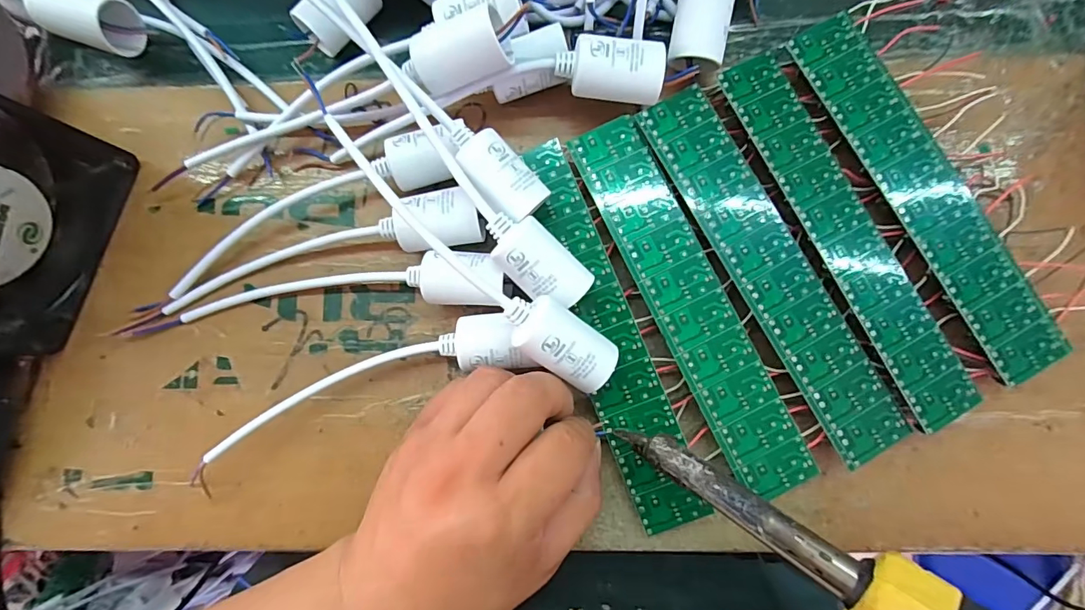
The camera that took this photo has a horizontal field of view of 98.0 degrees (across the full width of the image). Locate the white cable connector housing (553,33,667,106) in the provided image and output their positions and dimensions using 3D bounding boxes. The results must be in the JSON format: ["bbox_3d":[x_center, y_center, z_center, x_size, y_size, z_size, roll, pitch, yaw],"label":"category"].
[{"bbox_3d":[0.033,-0.115,0.234,0.052,0.023,0.026,4,86,3],"label":"white cable connector housing"}]

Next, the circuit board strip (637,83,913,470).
[{"bbox_3d":[0.115,-0.019,0.235,0.039,0.004,0.200,-30,85,0],"label":"circuit board strip"}]

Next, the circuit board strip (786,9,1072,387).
[{"bbox_3d":[0.193,-0.057,0.244,0.038,0.019,0.199,-29,85,0],"label":"circuit board strip"}]

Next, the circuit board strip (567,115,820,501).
[{"bbox_3d":[0.074,-0.002,0.238,0.039,0.004,0.198,-26,85,0],"label":"circuit board strip"}]

